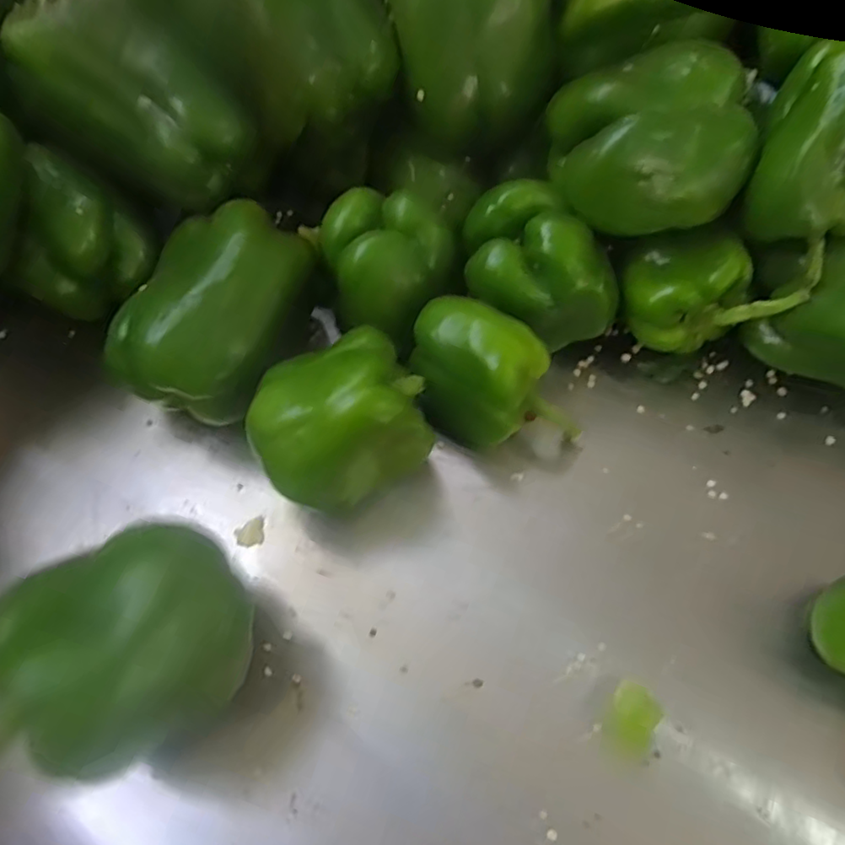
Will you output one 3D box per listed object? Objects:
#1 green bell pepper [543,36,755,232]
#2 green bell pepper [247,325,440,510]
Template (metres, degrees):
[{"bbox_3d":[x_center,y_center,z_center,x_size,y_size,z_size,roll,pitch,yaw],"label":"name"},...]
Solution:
[{"bbox_3d":[0.119,-0.143,0.331,0.092,0.071,0.070,-15,65,-6],"label":"green bell pepper"},{"bbox_3d":[-0.041,0.003,0.327,0.091,0.080,0.074,-32,68,-13],"label":"green bell pepper"}]

